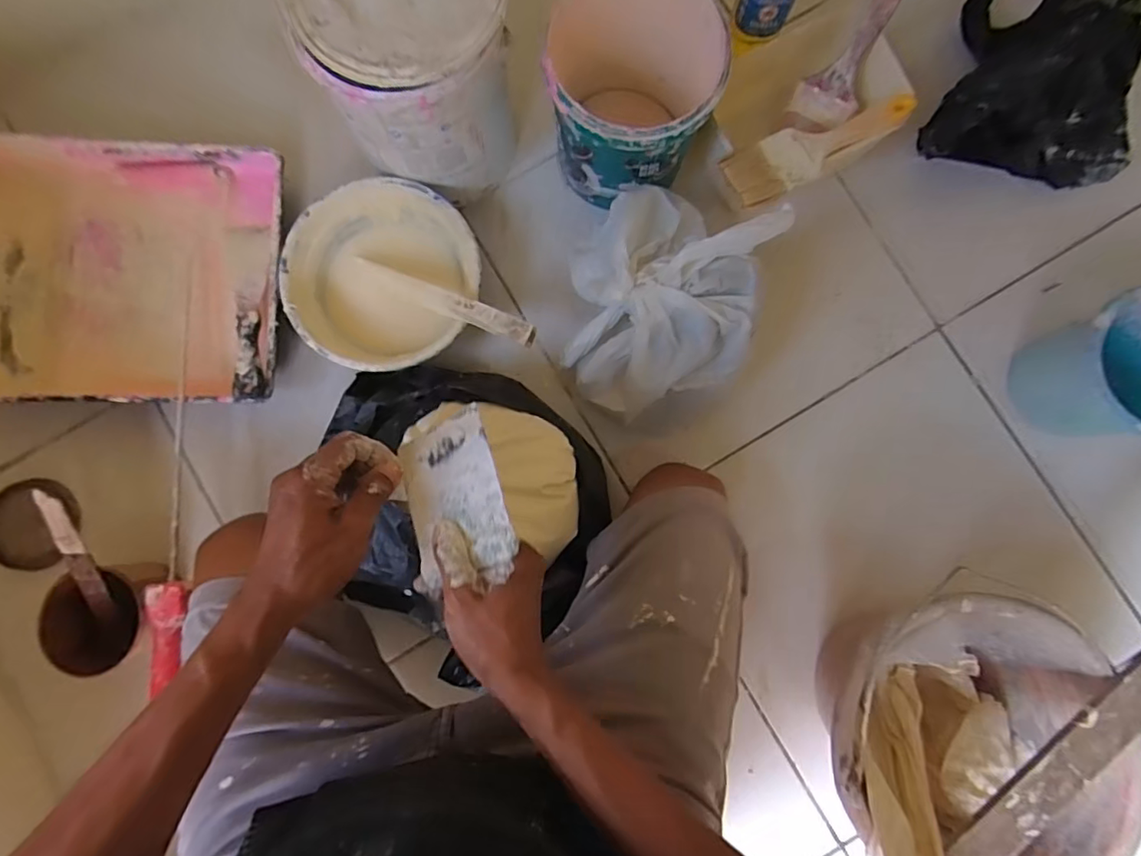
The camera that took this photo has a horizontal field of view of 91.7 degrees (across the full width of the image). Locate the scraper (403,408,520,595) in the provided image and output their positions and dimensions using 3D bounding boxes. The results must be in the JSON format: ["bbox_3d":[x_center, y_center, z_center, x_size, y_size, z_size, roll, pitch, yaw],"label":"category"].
[{"bbox_3d":[-0.079,0.049,0.378,0.081,0.005,0.110,-23,71,24],"label":"scraper"}]

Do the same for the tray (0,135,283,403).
[{"bbox_3d":[-0.503,-0.168,0.607,0.371,0.074,0.284,-1,85,0],"label":"tray"}]

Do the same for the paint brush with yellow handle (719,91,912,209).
[{"bbox_3d":[0.251,-0.286,0.553,0.211,0.021,0.058,-29,85,-3],"label":"paint brush with yellow handle"}]

